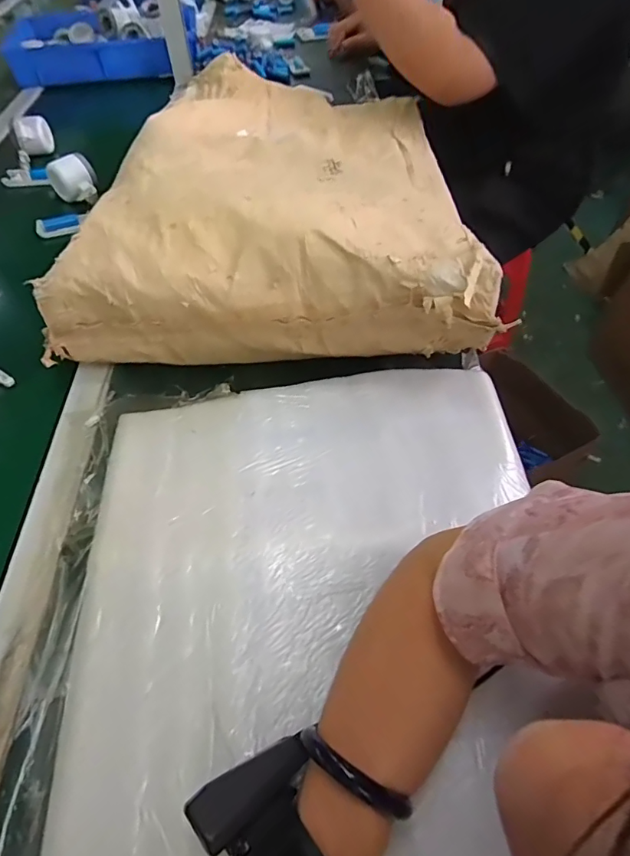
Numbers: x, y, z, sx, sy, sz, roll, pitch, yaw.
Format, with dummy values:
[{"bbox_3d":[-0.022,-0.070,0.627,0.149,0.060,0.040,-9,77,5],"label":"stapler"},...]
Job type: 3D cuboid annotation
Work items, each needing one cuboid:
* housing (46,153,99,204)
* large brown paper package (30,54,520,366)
[{"bbox_3d":[-0.372,-0.380,0.731,0.066,0.051,0.065,-21,55,-14],"label":"housing"},{"bbox_3d":[-0.030,-0.374,0.648,0.423,0.123,0.690,2,55,4],"label":"large brown paper package"}]

